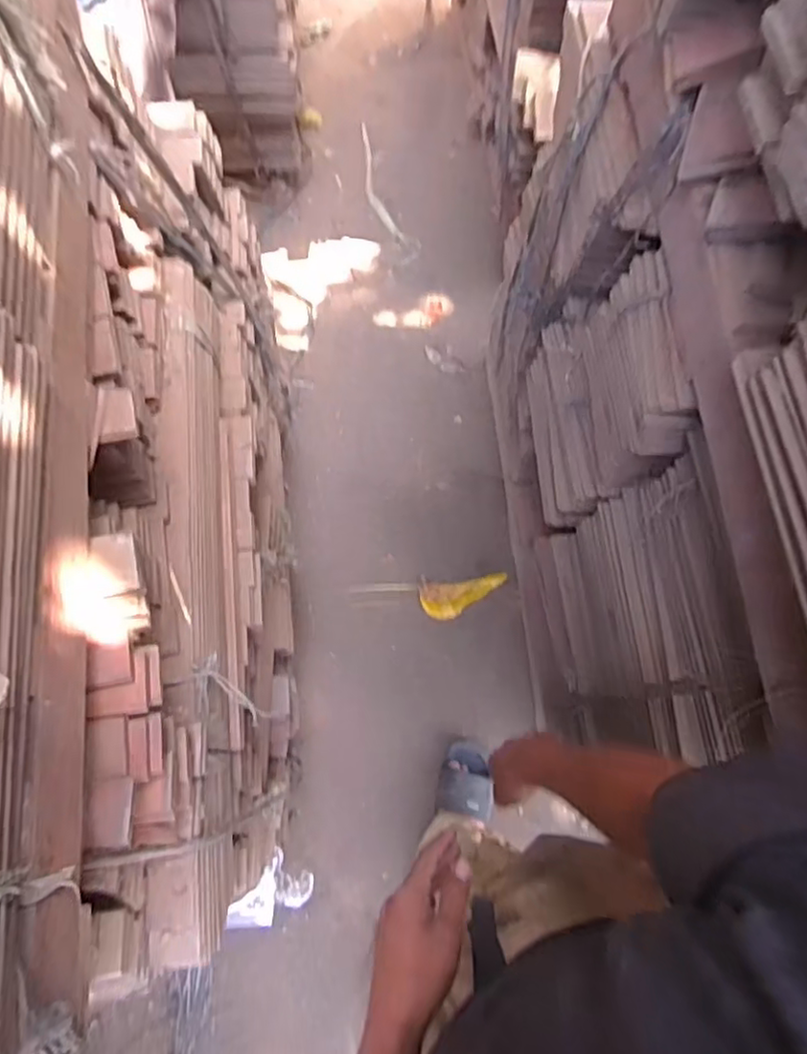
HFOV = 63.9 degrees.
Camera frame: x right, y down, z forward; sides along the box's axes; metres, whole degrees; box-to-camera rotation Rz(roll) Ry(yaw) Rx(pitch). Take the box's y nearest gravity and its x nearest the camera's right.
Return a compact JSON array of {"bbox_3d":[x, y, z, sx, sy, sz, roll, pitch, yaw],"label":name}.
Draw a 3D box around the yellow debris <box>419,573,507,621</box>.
[{"bbox_3d":[0.137,0.160,1.488,0.197,0.021,0.099,-1,72,-2],"label":"yellow debris"}]

